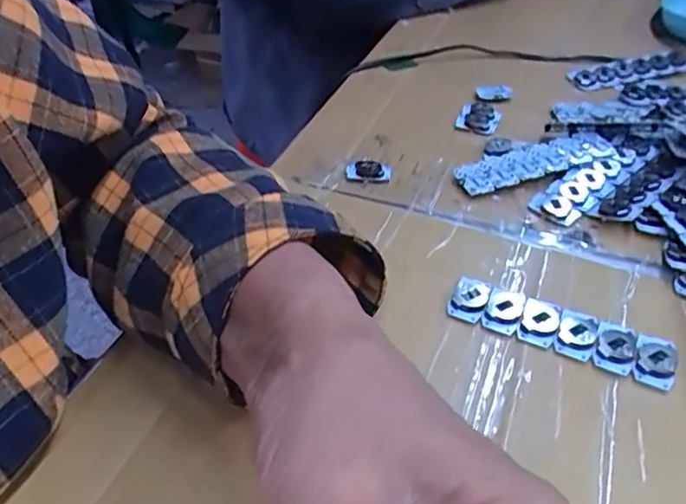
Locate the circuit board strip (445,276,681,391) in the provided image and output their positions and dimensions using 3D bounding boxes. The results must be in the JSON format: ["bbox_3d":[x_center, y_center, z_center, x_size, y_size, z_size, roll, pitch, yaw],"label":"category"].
[{"bbox_3d":[0.107,0.037,0.287,0.106,0.006,0.028,18,55,18],"label":"circuit board strip"}]

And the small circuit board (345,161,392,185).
[{"bbox_3d":[0.016,-0.053,0.387,0.033,0.009,0.019,13,44,17],"label":"small circuit board"}]

